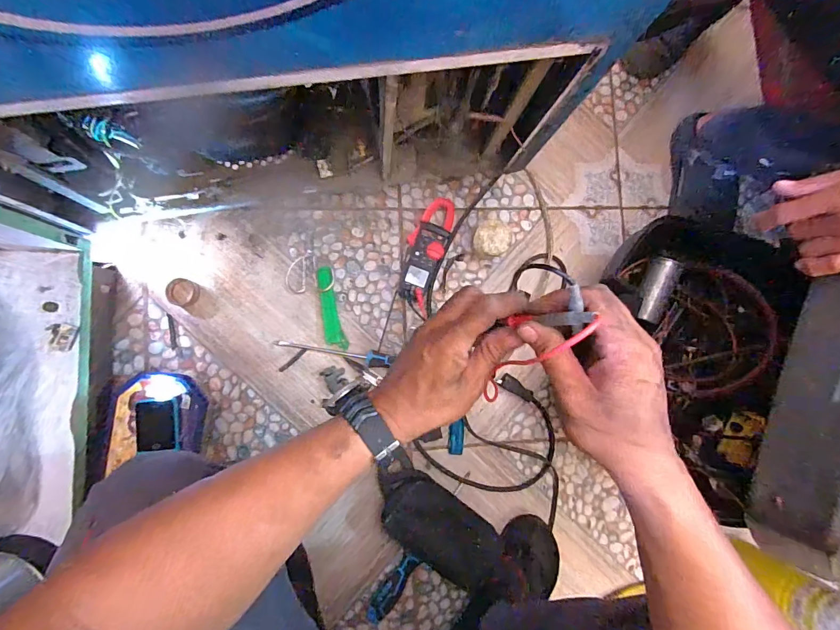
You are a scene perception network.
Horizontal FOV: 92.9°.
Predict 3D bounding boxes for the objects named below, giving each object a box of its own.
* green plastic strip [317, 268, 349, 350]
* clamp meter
[{"bbox_3d":[-0.147,-0.010,0.651,0.032,0.010,0.135,-14,87,-7],"label":"green plastic strip"},{"bbox_3d":[0.012,-0.109,0.659,0.062,0.034,0.172,22,83,-4],"label":"clamp meter"}]

